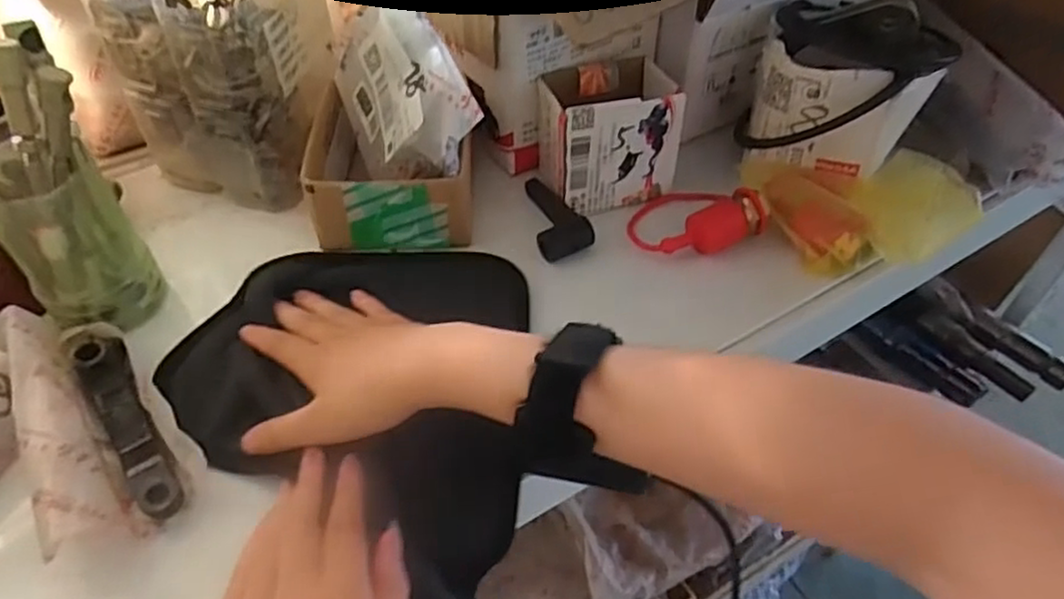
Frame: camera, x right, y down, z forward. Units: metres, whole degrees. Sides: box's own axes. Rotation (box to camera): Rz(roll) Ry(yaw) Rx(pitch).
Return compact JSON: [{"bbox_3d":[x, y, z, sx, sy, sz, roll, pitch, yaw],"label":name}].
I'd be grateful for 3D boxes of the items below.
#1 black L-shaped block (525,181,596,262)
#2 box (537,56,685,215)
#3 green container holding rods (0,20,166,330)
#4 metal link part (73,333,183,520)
[{"bbox_3d":[0.019,-0.062,0.490,0.037,0.019,0.076,-7,49,-5],"label":"black L-shaped block"},{"bbox_3d":[0.052,-0.117,0.491,0.088,0.079,0.068,-13,50,-11],"label":"box"},{"bbox_3d":[-0.274,-0.055,0.395,0.083,0.159,0.059,-35,57,-27],"label":"green container holding rods"},{"bbox_3d":[-0.216,0.065,0.375,0.026,0.032,0.124,-31,55,-24],"label":"metal link part"}]

